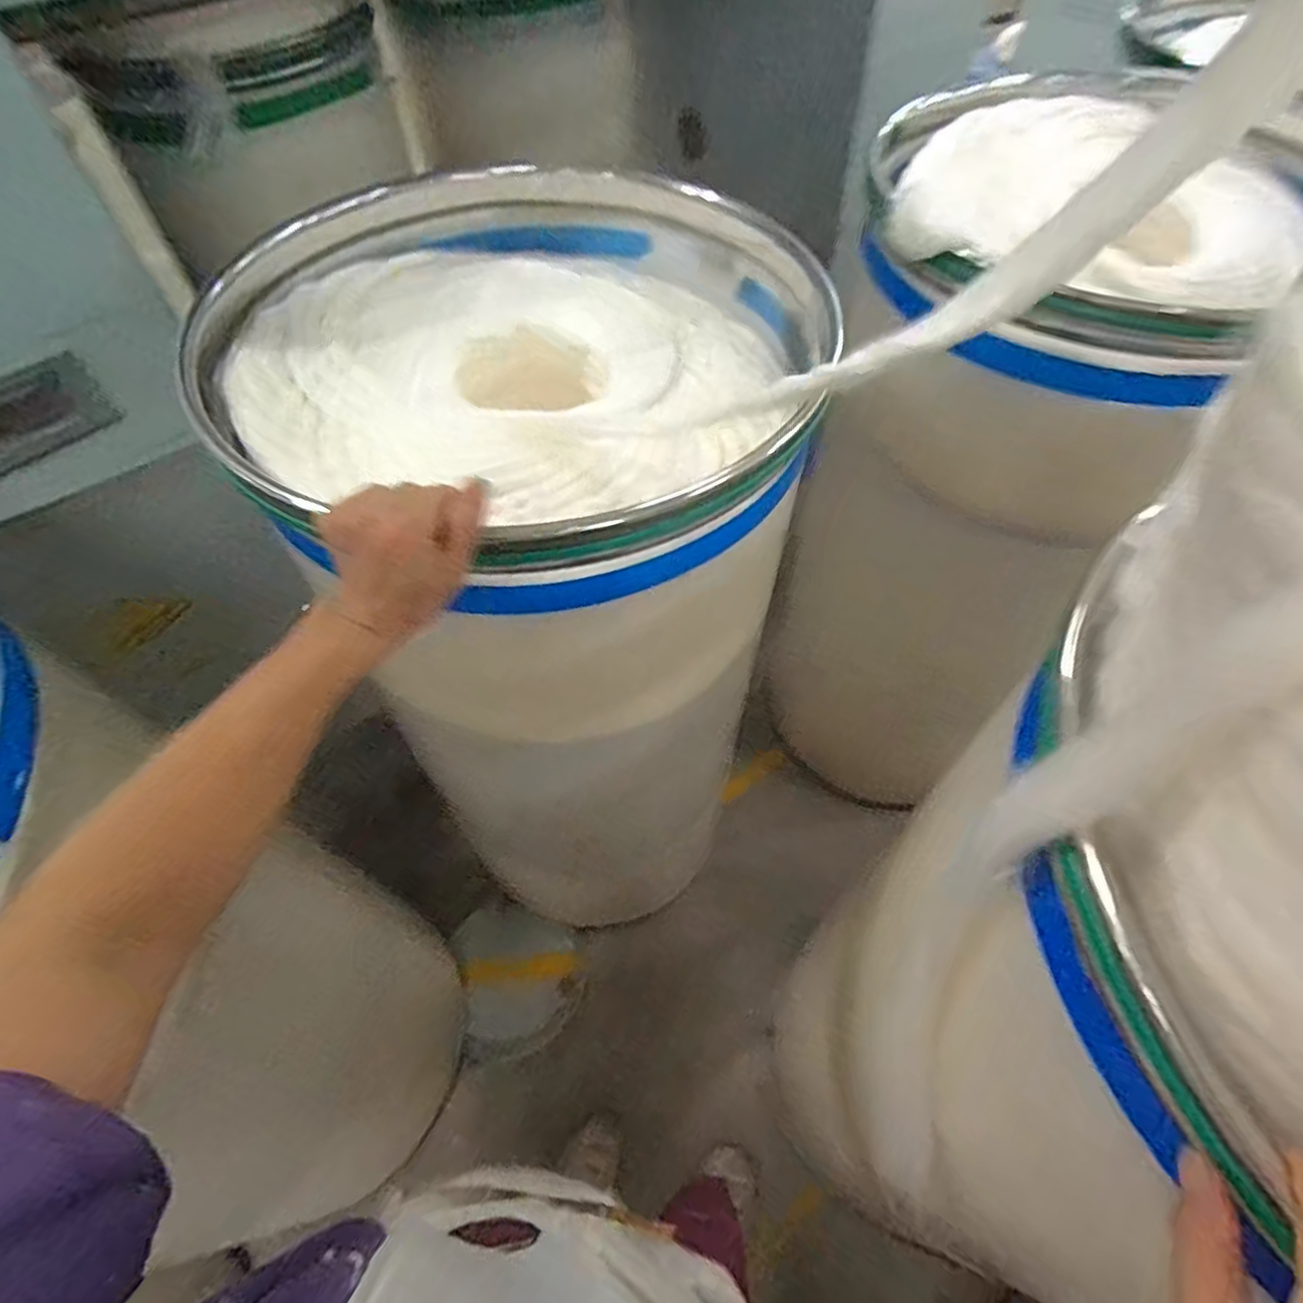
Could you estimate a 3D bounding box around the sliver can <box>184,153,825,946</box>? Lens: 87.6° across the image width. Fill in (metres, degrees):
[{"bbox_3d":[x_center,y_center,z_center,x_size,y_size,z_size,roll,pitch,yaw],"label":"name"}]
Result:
[{"bbox_3d":[-0.089,0.014,0.972,0.486,1.030,0.502,-1,55,2],"label":"sliver can"}]

